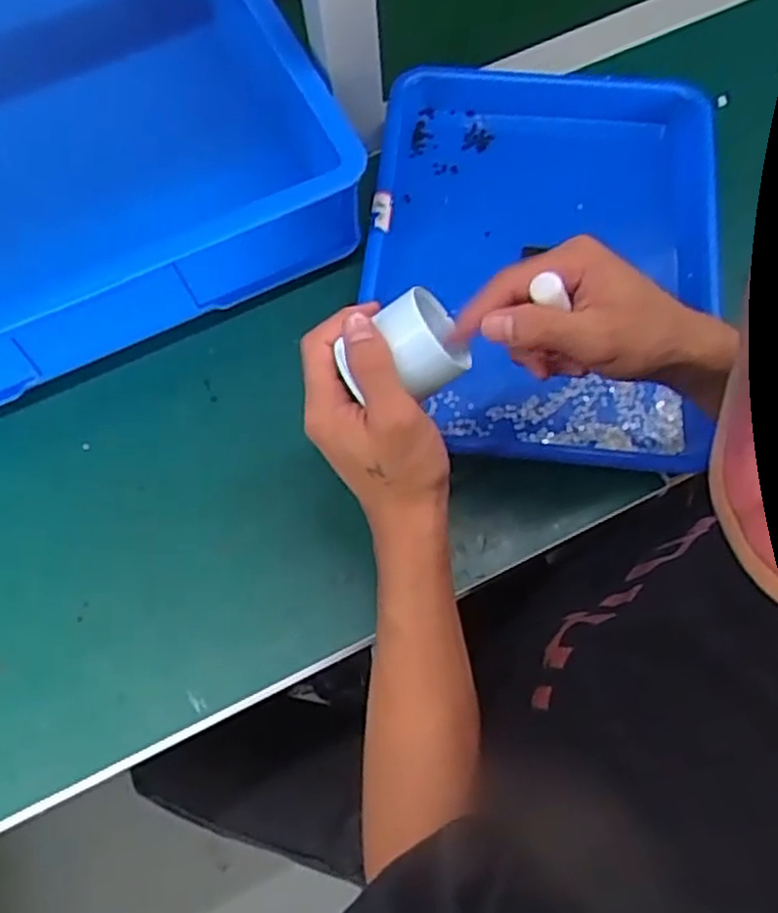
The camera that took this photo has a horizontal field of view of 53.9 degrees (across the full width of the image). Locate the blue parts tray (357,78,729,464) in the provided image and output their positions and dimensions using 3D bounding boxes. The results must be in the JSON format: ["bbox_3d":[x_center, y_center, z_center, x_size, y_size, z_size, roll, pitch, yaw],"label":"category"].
[{"bbox_3d":[0.111,-0.147,0.571,0.248,0.060,0.326,5,68,4],"label":"blue parts tray"}]

